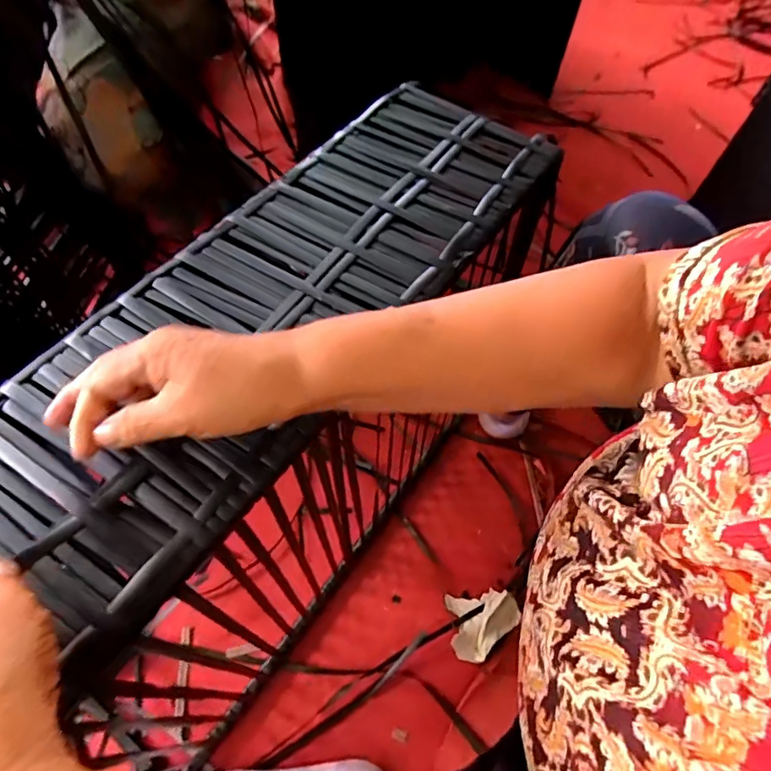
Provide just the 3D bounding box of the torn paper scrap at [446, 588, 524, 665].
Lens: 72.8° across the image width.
[{"bbox_3d":[0.130,0.319,0.701,0.093,0.044,0.084,-5,59,-6],"label":"torn paper scrap"}]

